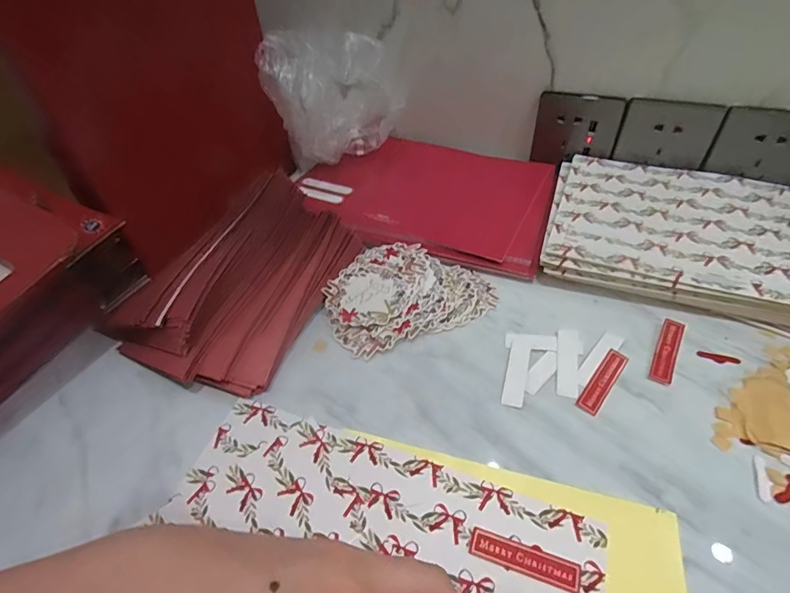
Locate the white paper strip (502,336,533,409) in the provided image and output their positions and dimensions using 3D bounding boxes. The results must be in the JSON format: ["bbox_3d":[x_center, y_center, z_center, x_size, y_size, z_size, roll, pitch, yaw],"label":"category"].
[{"bbox_3d":[0.094,0.054,0.329,0.015,0.004,0.063,12,49,16],"label":"white paper strip"}]

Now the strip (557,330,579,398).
[{"bbox_3d":[0.132,0.049,0.332,0.015,0.004,0.062,9,48,14],"label":"strip"}]

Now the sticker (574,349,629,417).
[{"bbox_3d":[0.153,0.062,0.319,0.015,0.004,0.061,30,56,29],"label":"sticker"}]

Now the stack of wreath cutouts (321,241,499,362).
[{"bbox_3d":[0.010,-0.007,0.387,0.141,0.016,0.107,-17,48,-10],"label":"stack of wreath cutouts"}]

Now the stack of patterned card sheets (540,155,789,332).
[{"bbox_3d":[0.280,-0.055,0.396,0.261,0.029,0.177,14,50,18],"label":"stack of patterned card sheets"}]

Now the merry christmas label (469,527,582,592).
[{"bbox_3d":[0.072,0.147,0.243,0.059,0.004,0.015,13,49,17],"label":"merry christmas label"}]

